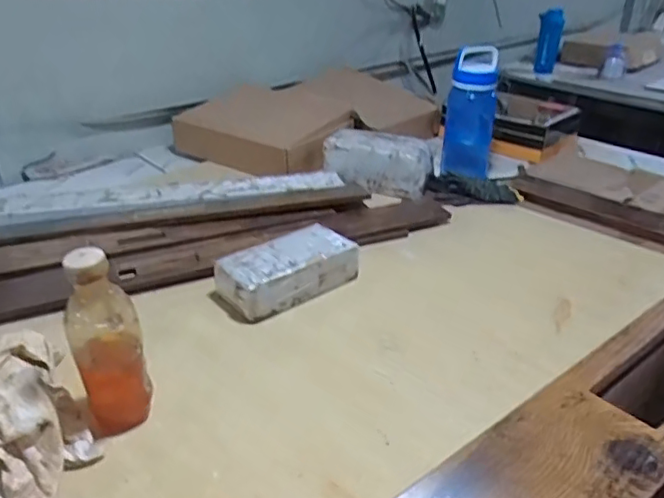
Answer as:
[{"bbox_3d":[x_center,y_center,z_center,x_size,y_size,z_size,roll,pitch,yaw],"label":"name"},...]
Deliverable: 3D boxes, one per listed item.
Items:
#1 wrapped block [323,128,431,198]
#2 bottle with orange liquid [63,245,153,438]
[{"bbox_3d":[0.098,-0.190,1.237,0.222,0.087,0.096,16,33,21],"label":"wrapped block"},{"bbox_3d":[-0.236,0.099,0.617,0.073,0.196,0.070,-18,36,-30],"label":"bottle with orange liquid"}]

